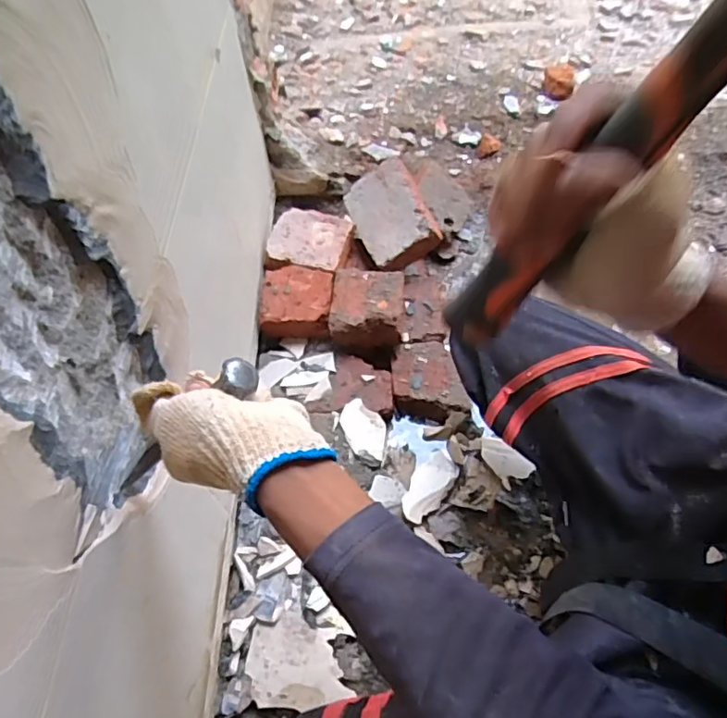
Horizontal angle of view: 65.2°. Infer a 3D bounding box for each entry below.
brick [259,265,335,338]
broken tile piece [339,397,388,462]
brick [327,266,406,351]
[{"bbox_3d":[-0.098,-0.084,0.853,0.105,0.060,0.097,-1,57,3],"label":"brick"},{"bbox_3d":[0.000,0.094,0.778,0.067,0.005,0.079,19,52,-3],"label":"broken tile piece"},{"bbox_3d":[0.006,-0.073,0.845,0.102,0.067,0.105,4,57,6],"label":"brick"}]

